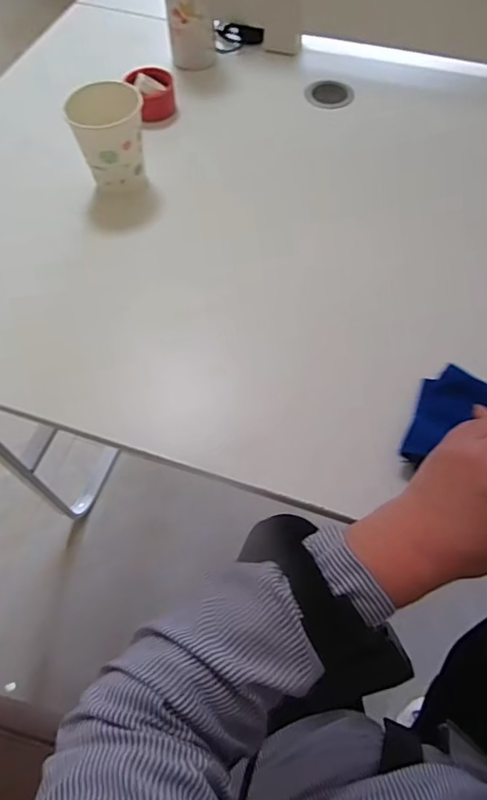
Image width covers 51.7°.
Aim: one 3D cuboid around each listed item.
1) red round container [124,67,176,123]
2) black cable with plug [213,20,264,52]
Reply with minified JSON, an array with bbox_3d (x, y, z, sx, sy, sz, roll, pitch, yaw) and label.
[{"bbox_3d":[-0.106,-0.357,0.588,0.049,0.035,0.055,-26,64,-13],"label":"red round container"},{"bbox_3d":[-0.005,-0.486,0.668,0.067,0.037,0.030,8,62,5],"label":"black cable with plug"}]

